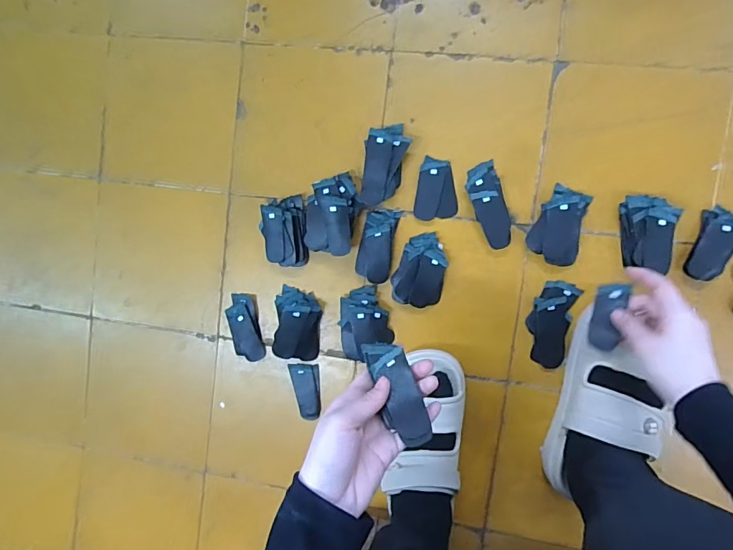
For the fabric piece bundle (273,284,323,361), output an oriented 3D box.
[{"bbox_3d":[-0.095,0.068,0.584,0.059,0.026,0.096,3,94,9],"label":"fabric piece bundle"}]

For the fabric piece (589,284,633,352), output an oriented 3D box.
[{"bbox_3d":[0.258,0.044,0.465,0.029,0.014,0.072,10,99,8],"label":"fabric piece"}]

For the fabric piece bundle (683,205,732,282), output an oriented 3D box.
[{"bbox_3d":[0.402,-0.035,0.505,0.045,0.014,0.084,25,97,6],"label":"fabric piece bundle"}]

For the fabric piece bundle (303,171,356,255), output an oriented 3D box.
[{"bbox_3d":[-0.045,-0.079,0.560,0.067,0.035,0.103,4,94,8],"label":"fabric piece bundle"}]

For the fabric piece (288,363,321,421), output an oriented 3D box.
[{"bbox_3d":[-0.080,0.161,0.605,0.038,0.010,0.079,-13,91,9],"label":"fabric piece"}]

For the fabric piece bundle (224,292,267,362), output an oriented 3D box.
[{"bbox_3d":[-0.169,0.073,0.605,0.043,0.006,0.094,-10,92,9],"label":"fabric piece bundle"}]

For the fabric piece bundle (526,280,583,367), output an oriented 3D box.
[{"bbox_3d":[0.229,0.061,0.544,0.052,0.012,0.104,15,96,8],"label":"fabric piece bundle"}]

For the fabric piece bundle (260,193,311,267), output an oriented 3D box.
[{"bbox_3d":[-0.110,-0.057,0.576,0.060,0.022,0.090,0,93,9],"label":"fabric piece bundle"}]

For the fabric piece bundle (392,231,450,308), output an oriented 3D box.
[{"bbox_3d":[0.069,-0.006,0.559,0.064,0.019,0.093,11,95,8],"label":"fabric piece bundle"}]

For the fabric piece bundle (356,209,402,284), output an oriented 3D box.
[{"bbox_3d":[0.014,-0.039,0.564,0.043,0.016,0.093,12,95,8],"label":"fabric piece bundle"}]

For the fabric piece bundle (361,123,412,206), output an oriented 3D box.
[{"bbox_3d":[0.023,-0.140,0.553,0.050,0.025,0.101,10,95,8],"label":"fabric piece bundle"}]

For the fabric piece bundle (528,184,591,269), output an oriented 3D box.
[{"bbox_3d":[0.236,-0.059,0.528,0.061,0.022,0.089,20,96,7],"label":"fabric piece bundle"}]

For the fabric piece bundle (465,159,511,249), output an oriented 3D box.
[{"bbox_3d":[0.155,-0.086,0.541,0.040,0.017,0.104,-22,90,9],"label":"fabric piece bundle"}]

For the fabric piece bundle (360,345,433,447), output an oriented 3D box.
[{"bbox_3d":[0.028,0.100,0.381,0.033,0.015,0.095,-28,64,9],"label":"fabric piece bundle"}]

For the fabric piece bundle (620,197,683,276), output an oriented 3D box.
[{"bbox_3d":[0.329,-0.049,0.511,0.055,0.029,0.083,5,94,8],"label":"fabric piece bundle"}]

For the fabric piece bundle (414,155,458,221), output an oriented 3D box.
[{"bbox_3d":[0.086,-0.109,0.555,0.053,0.005,0.075,-7,92,9],"label":"fabric piece bundle"}]

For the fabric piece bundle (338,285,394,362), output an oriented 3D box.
[{"bbox_3d":[-0.004,0.063,0.572,0.066,0.022,0.088,-11,92,9],"label":"fabric piece bundle"}]

